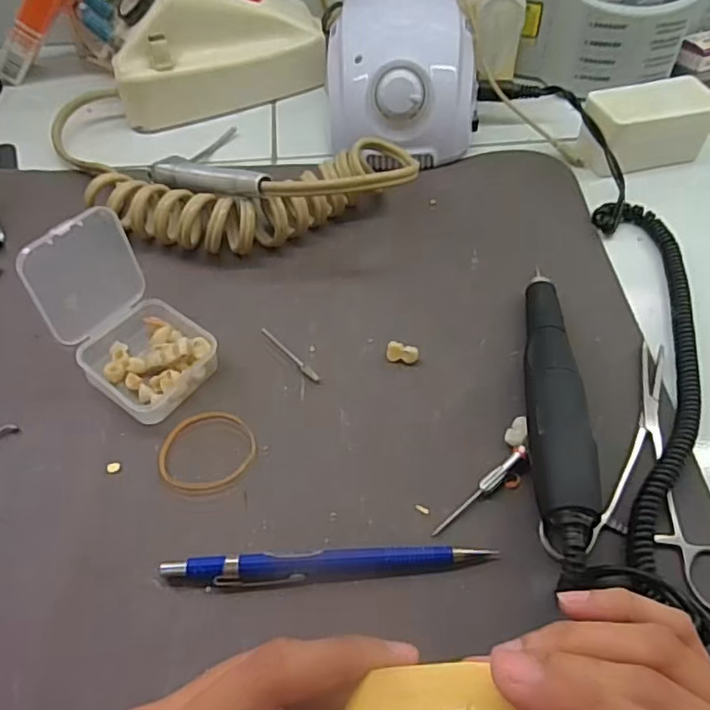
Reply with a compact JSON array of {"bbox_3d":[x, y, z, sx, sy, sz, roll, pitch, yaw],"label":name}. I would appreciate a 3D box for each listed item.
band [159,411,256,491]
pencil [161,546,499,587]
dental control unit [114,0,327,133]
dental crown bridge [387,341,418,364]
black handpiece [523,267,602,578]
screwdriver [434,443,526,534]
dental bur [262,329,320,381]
[{"bbox_3d":[-0.071,0.045,0.290,0.045,0.004,0.042,0,54,0],"label":"band"},{"bbox_3d":[-0.011,0.088,0.253,0.135,0.008,0.011,-3,54,-2],"label":"pencil"},{"bbox_3d":[-0.107,-0.250,0.464,0.163,0.084,0.072,-19,56,-13],"label":"dental control unit"},{"bbox_3d":[0.025,-0.001,0.322,0.016,0.009,0.008,9,55,7],"label":"dental crown bridge"},{"bbox_3d":[0.096,0.020,0.290,0.027,0.027,0.163,5,55,4],"label":"black handpiece"},{"bbox_3d":[0.057,0.061,0.273,0.058,0.007,0.006,-33,61,-21],"label":"screwdriver"},{"bbox_3d":[-0.035,-0.001,0.324,0.004,0.004,0.045,-37,62,-23],"label":"dental bur"}]

